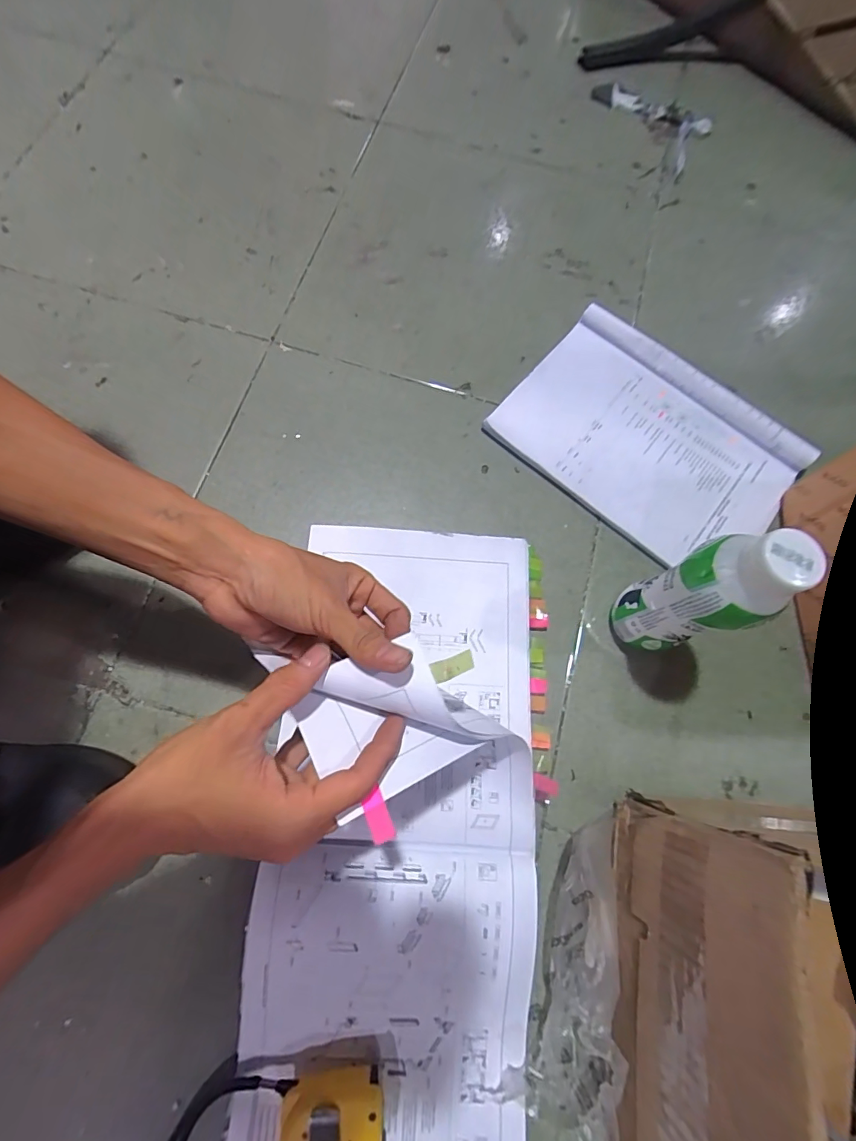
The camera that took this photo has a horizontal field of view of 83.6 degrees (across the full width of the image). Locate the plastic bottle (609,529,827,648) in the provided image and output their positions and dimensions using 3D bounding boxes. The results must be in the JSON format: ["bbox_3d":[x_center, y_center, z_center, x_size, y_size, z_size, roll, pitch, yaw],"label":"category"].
[{"bbox_3d":[0.205,0.025,0.376,0.054,0.199,0.059,1,73,-3],"label":"plastic bottle"}]

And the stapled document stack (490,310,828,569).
[{"bbox_3d":[0.239,-0.138,0.523,0.296,0.023,0.205,38,80,5],"label":"stapled document stack"}]

